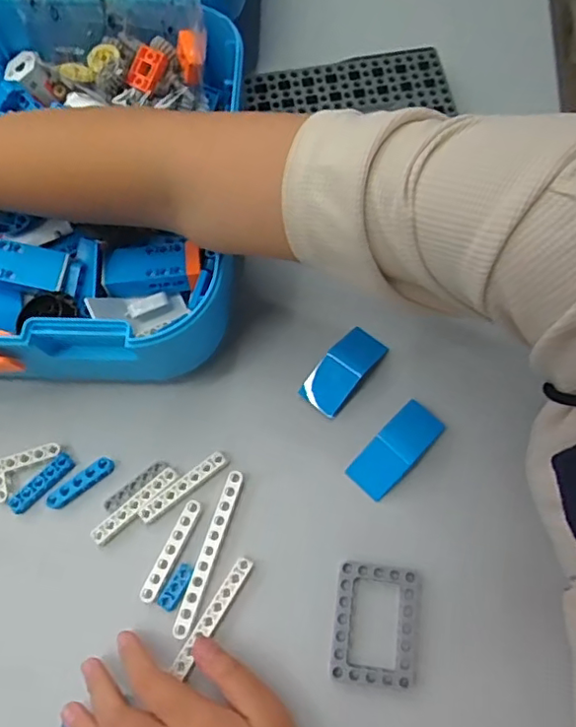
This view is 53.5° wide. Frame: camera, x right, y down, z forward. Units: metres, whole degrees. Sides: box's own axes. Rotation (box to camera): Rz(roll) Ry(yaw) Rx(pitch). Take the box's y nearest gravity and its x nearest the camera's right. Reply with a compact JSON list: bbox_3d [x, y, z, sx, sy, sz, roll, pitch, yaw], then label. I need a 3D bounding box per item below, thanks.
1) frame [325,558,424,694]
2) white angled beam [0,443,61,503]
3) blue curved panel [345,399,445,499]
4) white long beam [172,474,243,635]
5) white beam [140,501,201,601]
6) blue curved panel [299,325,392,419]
[{"bbox_3d":[0.057,0.166,0.366,0.054,0.011,0.072,7,71,5],"label":"frame"},{"bbox_3d":[-0.190,0.072,0.407,0.053,0.009,0.025,-42,74,-12],"label":"white angled beam"},{"bbox_3d":[0.076,0.060,0.403,0.031,0.012,0.073,41,77,15],"label":"blue curved panel"},{"bbox_3d":[-0.053,0.125,0.382,0.011,0.004,0.108,16,72,8],"label":"white long beam"},{"bbox_3d":[-0.078,0.125,0.382,0.011,0.004,0.069,24,73,10],"label":"white beam"},{"bbox_3d":[0.041,0.004,0.424,0.032,0.013,0.072,37,75,14],"label":"blue curved panel"}]

